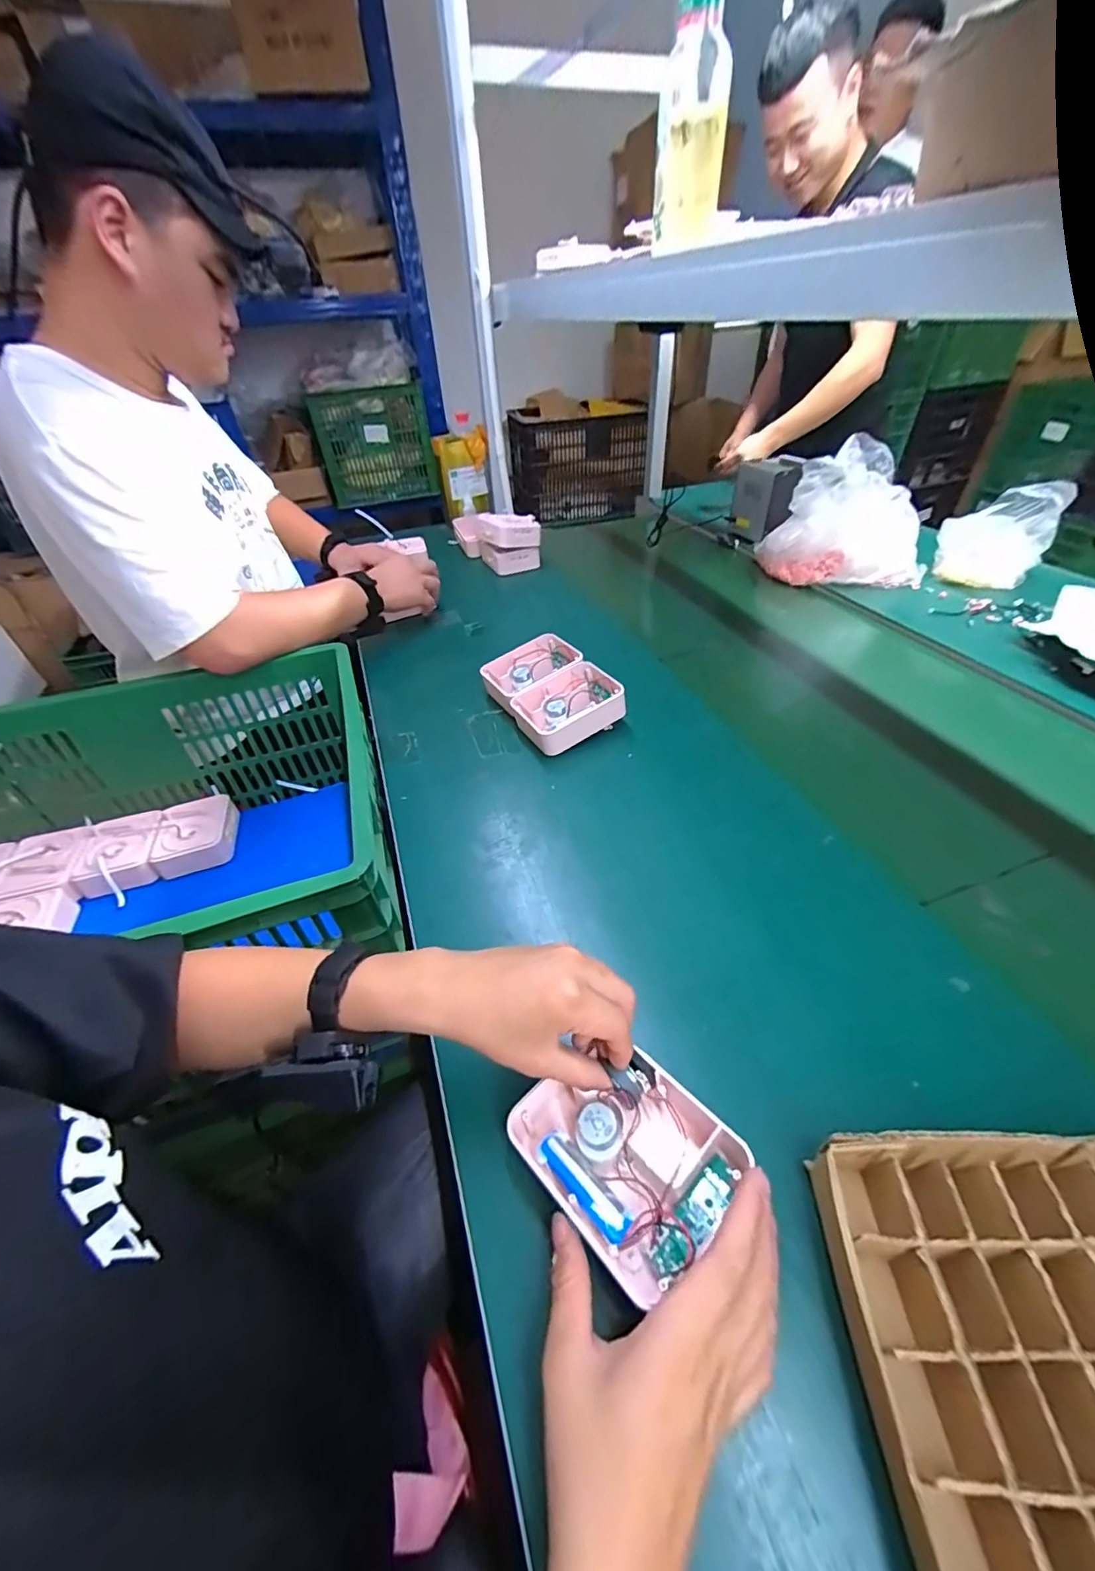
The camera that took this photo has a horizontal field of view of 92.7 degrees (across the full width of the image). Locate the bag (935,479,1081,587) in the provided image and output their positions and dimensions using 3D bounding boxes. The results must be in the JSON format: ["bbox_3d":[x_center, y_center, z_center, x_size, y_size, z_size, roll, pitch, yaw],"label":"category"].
[{"bbox_3d":[0.785,-0.437,0.913,0.152,0.157,0.072,16,46,22],"label":"bag"}]

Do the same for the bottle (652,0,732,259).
[{"bbox_3d":[0.151,-0.703,0.541,0.070,0.206,0.054,3,43,9],"label":"bottle"}]

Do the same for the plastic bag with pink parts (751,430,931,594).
[{"bbox_3d":[0.562,-0.506,0.972,0.259,0.214,0.200,2,43,8],"label":"plastic bag with pink parts"}]

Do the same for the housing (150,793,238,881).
[{"bbox_3d":[-0.535,0.075,0.798,0.103,0.035,0.129,-18,44,-13],"label":"housing"}]

